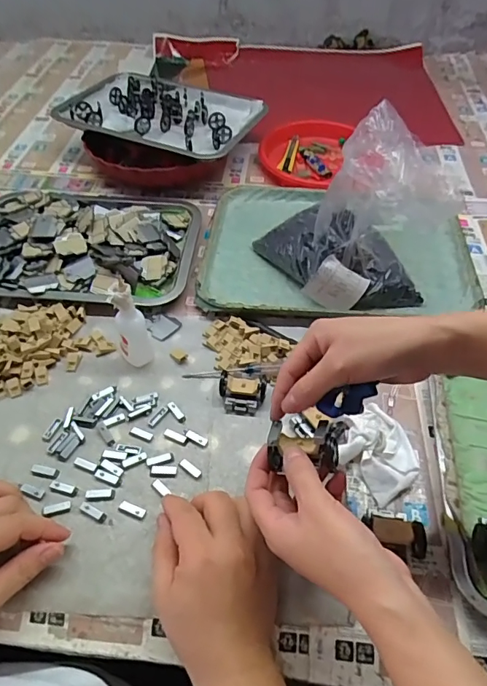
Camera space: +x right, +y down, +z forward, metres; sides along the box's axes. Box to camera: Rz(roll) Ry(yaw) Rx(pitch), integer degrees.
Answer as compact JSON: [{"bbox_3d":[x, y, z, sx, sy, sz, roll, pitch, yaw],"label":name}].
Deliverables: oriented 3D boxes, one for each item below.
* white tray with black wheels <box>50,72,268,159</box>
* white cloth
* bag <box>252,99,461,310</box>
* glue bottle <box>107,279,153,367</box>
[{"bbox_3d":[-0.135,-0.382,0.767,0.305,0.029,0.210,19,54,20],"label":"white tray with black wheels"},{"bbox_3d":[0.124,0.099,0.426,0.070,0.023,0.073,-35,58,-26],"label":"white cloth"},{"bbox_3d":[0.133,-0.147,0.531,0.203,0.188,0.143,-7,49,-6],"label":"bag"},{"bbox_3d":[-0.120,-0.025,0.489,0.032,0.099,0.045,-13,51,-11],"label":"glue bottle"}]

